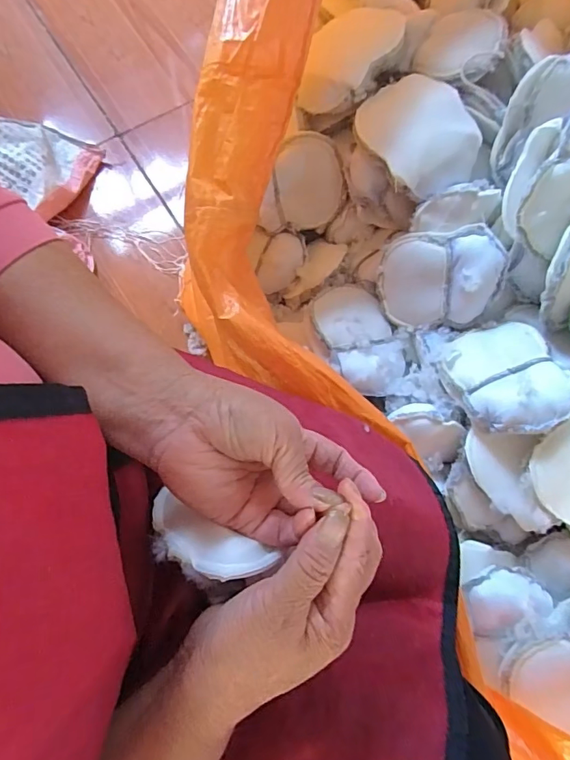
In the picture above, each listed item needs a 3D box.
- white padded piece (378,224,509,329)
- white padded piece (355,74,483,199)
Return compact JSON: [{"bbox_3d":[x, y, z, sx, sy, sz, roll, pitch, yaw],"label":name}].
[{"bbox_3d":[0.221,-0.143,0.674,0.170,0.033,0.132,2,112,31],"label":"white padded piece"},{"bbox_3d":[0.194,-0.351,0.665,0.137,0.041,0.179,-37,78,-12],"label":"white padded piece"}]

